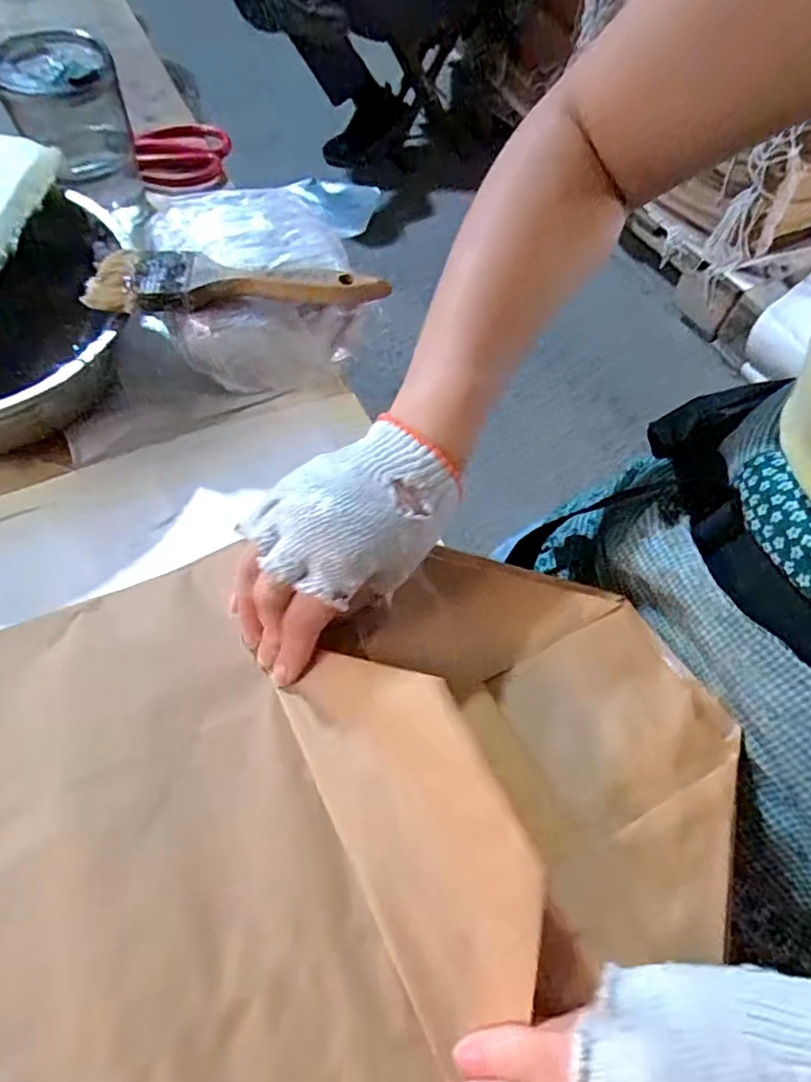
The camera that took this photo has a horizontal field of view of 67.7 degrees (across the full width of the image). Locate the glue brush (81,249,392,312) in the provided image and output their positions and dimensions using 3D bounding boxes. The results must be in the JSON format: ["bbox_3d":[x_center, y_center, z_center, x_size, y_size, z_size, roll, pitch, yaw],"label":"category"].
[{"bbox_3d":[-0.101,-0.158,0.365,0.174,0.013,0.039,-5,60,-4],"label":"glue brush"}]

